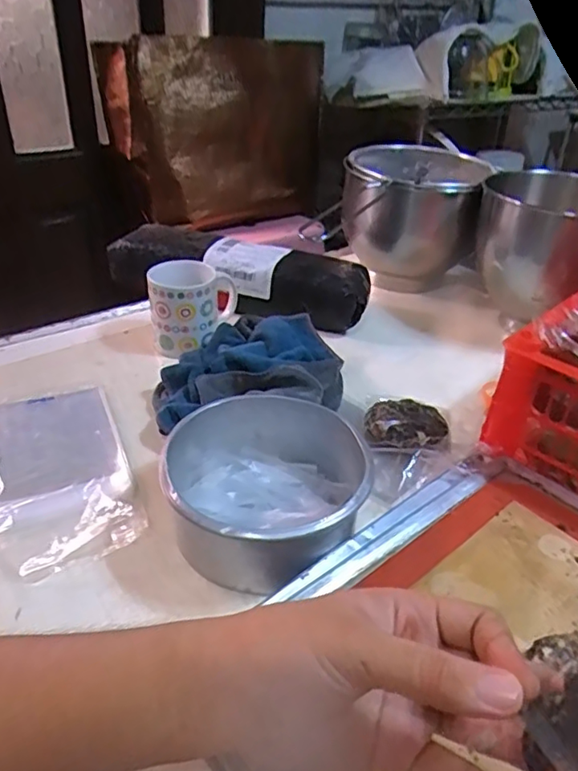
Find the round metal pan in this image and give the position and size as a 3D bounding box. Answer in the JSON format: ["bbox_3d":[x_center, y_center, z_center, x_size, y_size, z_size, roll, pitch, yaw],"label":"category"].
[{"bbox_3d":[-0.016,0.083,0.455,0.158,0.065,0.163,2,32,-4],"label":"round metal pan"}]

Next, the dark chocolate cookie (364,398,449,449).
[{"bbox_3d":[0.117,0.043,0.575,0.083,0.023,0.075,-8,34,-20],"label":"dark chocolate cookie"}]

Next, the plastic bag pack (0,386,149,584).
[{"bbox_3d":[-0.204,0.066,0.506,0.112,0.011,0.223,-10,34,-22],"label":"plastic bag pack"}]

